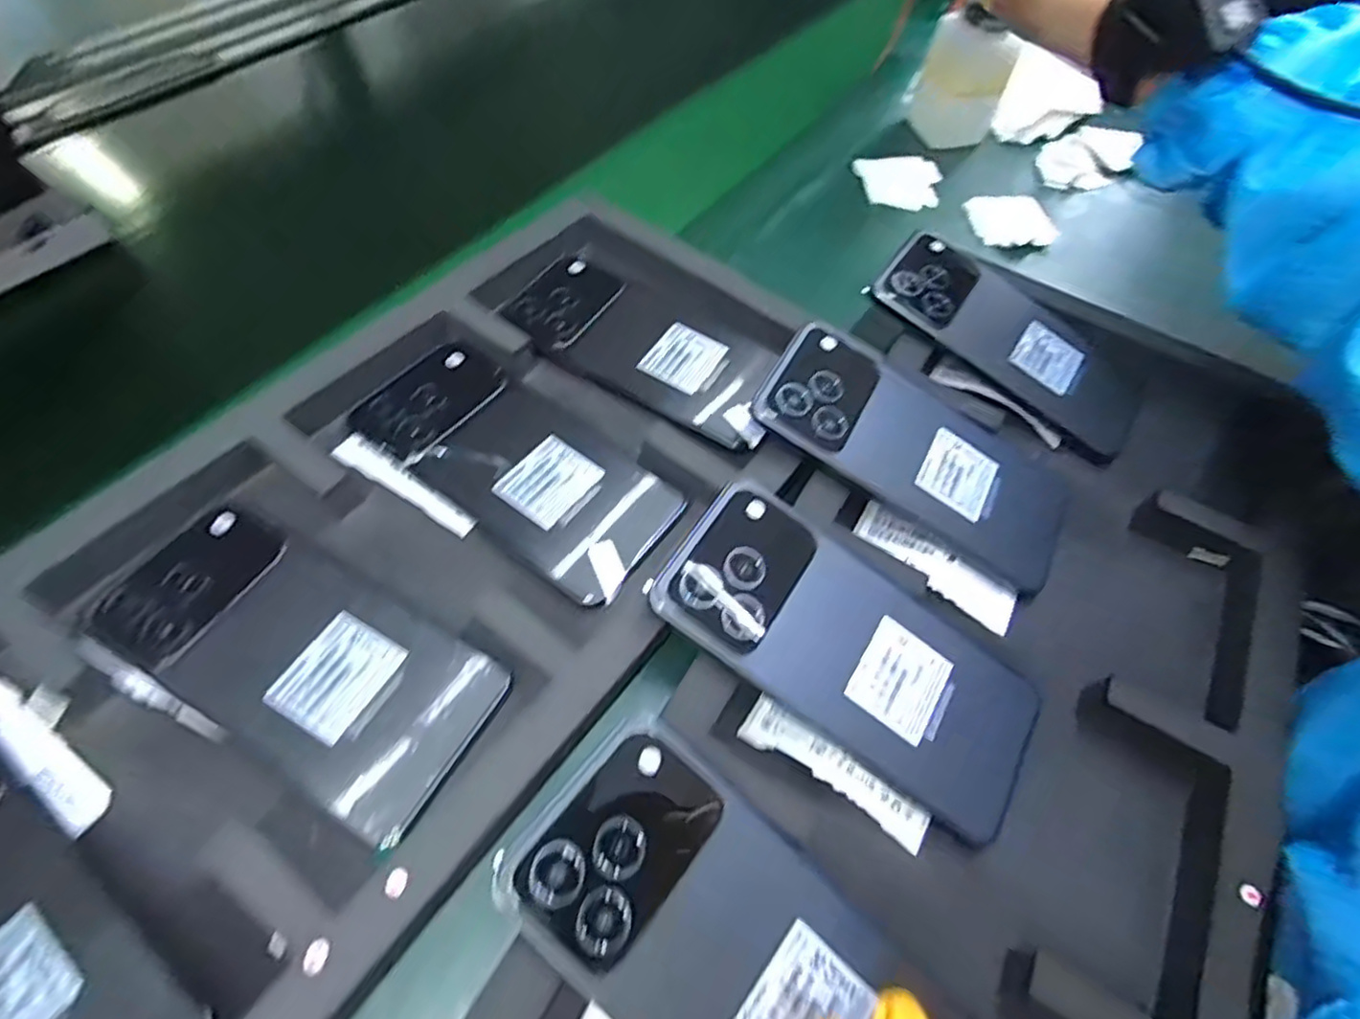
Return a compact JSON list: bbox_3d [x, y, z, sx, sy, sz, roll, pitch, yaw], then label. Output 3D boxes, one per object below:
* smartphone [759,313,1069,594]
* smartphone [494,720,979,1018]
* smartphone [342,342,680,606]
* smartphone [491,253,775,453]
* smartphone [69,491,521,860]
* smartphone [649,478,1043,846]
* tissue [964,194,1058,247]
[{"bbox_3d":[0.119,-0.030,0.341,0.162,0.009,0.080,31,58,-3],"label":"smartphone"},{"bbox_3d":[0.019,0.144,0.223,0.152,0.005,0.076,40,60,6],"label":"smartphone"},{"bbox_3d":[-0.078,-0.026,0.332,0.157,0.013,0.075,34,60,16],"label":"smartphone"},{"bbox_3d":[-0.019,-0.094,0.381,0.165,0.011,0.076,32,60,15],"label":"smartphone"},{"bbox_3d":[-0.152,0.056,0.274,0.158,0.013,0.075,28,59,12],"label":"smartphone"},{"bbox_3d":[0.072,0.057,0.283,0.162,0.007,0.076,35,60,2],"label":"smartphone"},{"bbox_3d":[0.251,-0.215,0.512,0.061,0.011,0.054,-4,57,-8],"label":"tissue"}]

